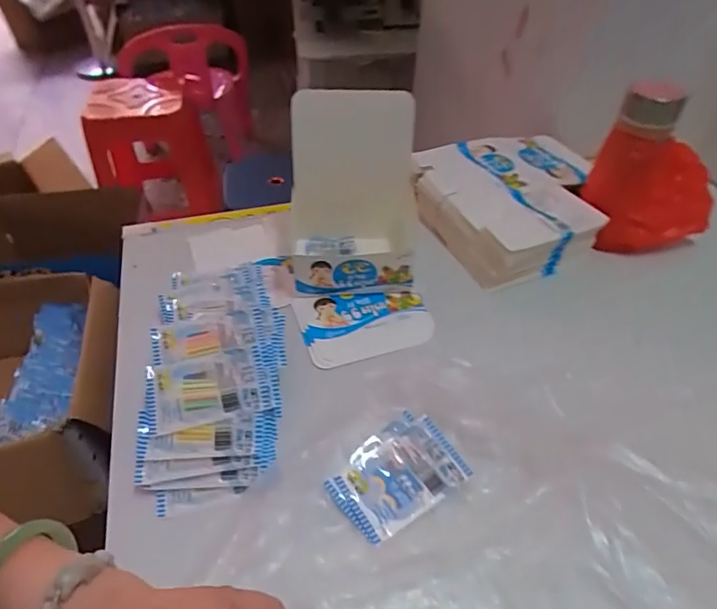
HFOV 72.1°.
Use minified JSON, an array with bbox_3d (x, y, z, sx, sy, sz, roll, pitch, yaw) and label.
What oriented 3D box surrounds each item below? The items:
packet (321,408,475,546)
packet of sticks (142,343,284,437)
[{"bbox_3d":[0.034,0.147,0.427,0.108,0.016,0.077,-28,53,-25],"label":"packet"},{"bbox_3d":[-0.134,0.078,0.450,0.119,0.018,0.063,-11,59,-12],"label":"packet of sticks"}]

